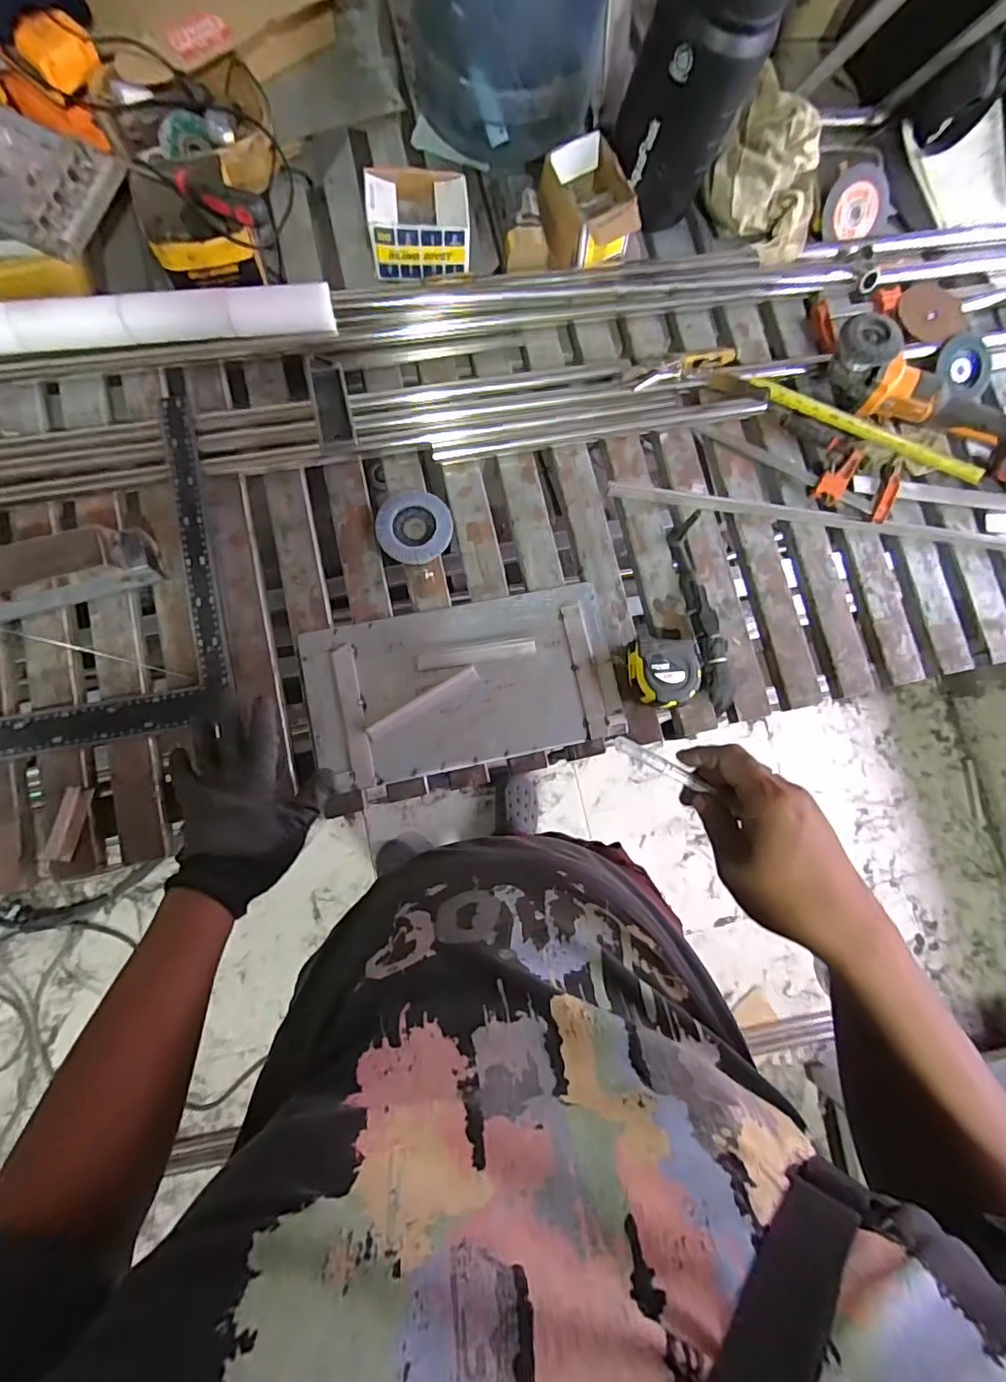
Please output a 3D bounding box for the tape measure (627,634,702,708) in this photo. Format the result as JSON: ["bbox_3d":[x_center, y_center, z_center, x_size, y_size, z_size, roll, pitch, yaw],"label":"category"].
[{"bbox_3d":[0.208,-0.023,0.695,0.092,0.049,0.085,7,80,-4],"label":"tape measure"}]

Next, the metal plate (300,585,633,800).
[{"bbox_3d":[-0.049,-0.009,0.682,0.376,0.012,0.202,-11,84,-7],"label":"metal plate"}]

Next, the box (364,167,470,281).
[{"bbox_3d":[-0.114,-0.630,0.728,0.131,0.077,0.104,-5,83,-6],"label":"box"}]

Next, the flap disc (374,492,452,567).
[{"bbox_3d":[-0.116,-0.216,0.708,0.096,0.011,0.095,1,82,-5],"label":"flap disc"}]

